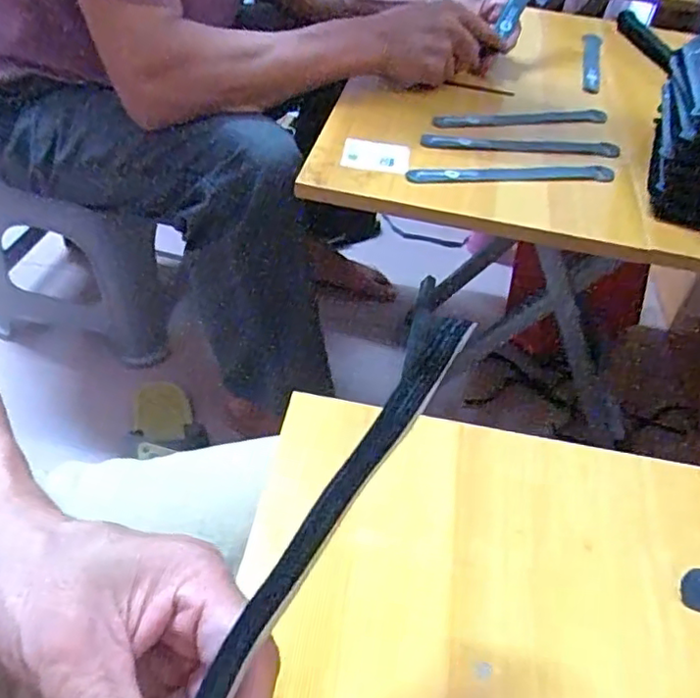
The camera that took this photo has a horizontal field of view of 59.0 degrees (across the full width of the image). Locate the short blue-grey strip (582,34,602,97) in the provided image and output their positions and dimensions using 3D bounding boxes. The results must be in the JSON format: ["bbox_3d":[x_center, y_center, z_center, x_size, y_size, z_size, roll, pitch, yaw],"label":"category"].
[{"bbox_3d":[0.320,-0.380,0.816,0.027,0.011,0.207,15,45,8],"label":"short blue-grey strip"}]

